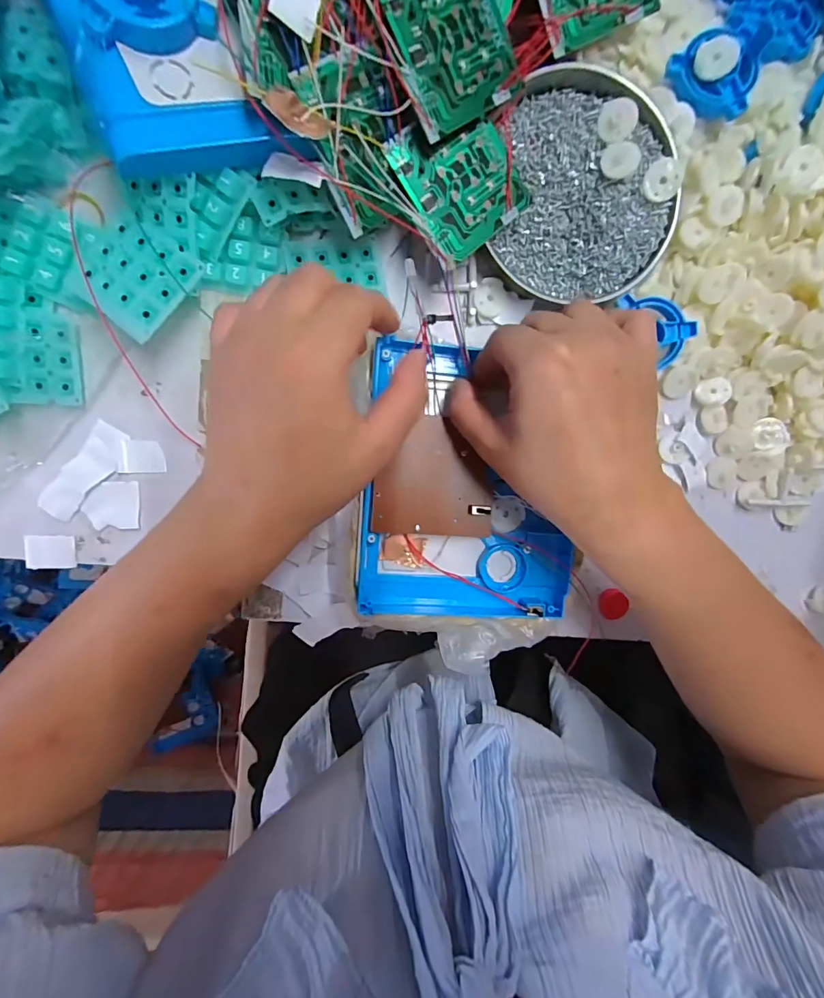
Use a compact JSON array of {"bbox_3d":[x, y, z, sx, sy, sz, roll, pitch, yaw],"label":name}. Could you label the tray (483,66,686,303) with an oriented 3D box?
[{"bbox_3d":[0.111,-0.200,0.277,0.114,0.026,0.130,-5,97,-6],"label":"tray"}]

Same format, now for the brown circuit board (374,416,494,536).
[{"bbox_3d":[0.014,-0.013,0.261,0.072,0.005,0.069,2,96,-7],"label":"brown circuit board"}]

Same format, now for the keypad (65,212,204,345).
[{"bbox_3d":[-0.150,-0.121,0.228,0.060,0.008,0.053,36,82,5],"label":"keypad"}]

